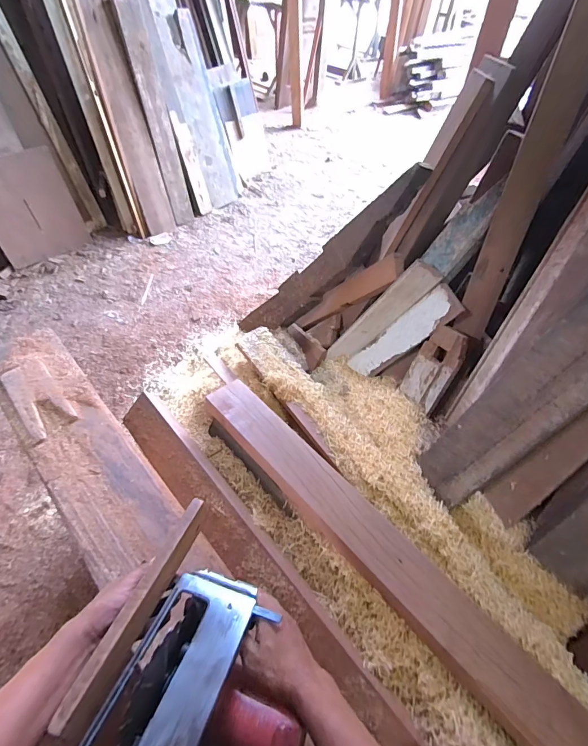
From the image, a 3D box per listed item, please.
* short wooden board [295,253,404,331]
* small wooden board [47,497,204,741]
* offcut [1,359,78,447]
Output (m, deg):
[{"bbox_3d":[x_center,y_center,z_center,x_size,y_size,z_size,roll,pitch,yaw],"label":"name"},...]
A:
[{"bbox_3d":[0.193,-0.301,1.446,0.029,0.613,0.129,12,75,-27],"label":"short wooden board"},{"bbox_3d":[-0.205,0.317,0.526,0.016,0.057,0.297,-3,36,26],"label":"small wooden board"},{"bbox_3d":[-0.672,0.066,0.973,0.110,0.022,0.261,-34,61,-26],"label":"offcut"}]

